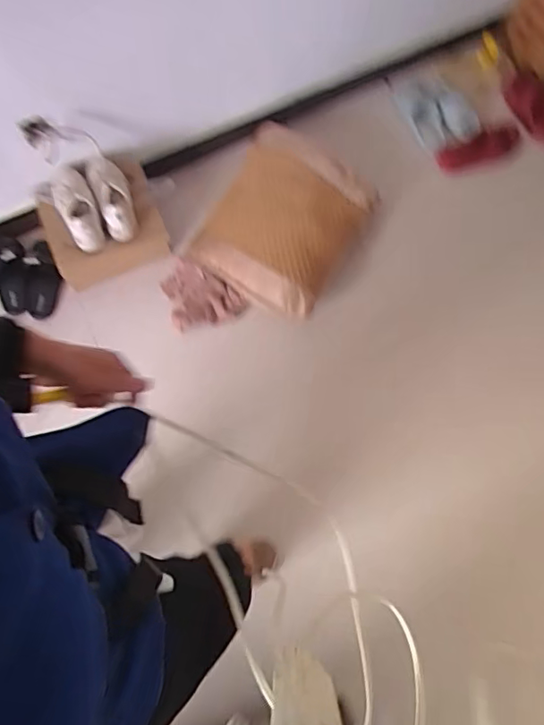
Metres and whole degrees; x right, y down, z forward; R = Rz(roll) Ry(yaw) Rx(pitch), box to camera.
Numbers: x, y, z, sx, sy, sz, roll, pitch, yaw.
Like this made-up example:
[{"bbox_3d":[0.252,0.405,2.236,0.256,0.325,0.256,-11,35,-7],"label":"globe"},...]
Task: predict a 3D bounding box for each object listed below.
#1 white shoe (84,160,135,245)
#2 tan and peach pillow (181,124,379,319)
[{"bbox_3d":[-0.446,-0.467,1.485,0.101,0.095,0.237,-22,74,-6],"label":"white shoe"},{"bbox_3d":[0.026,-0.417,1.617,0.437,0.099,0.532,31,75,9],"label":"tan and peach pillow"}]

